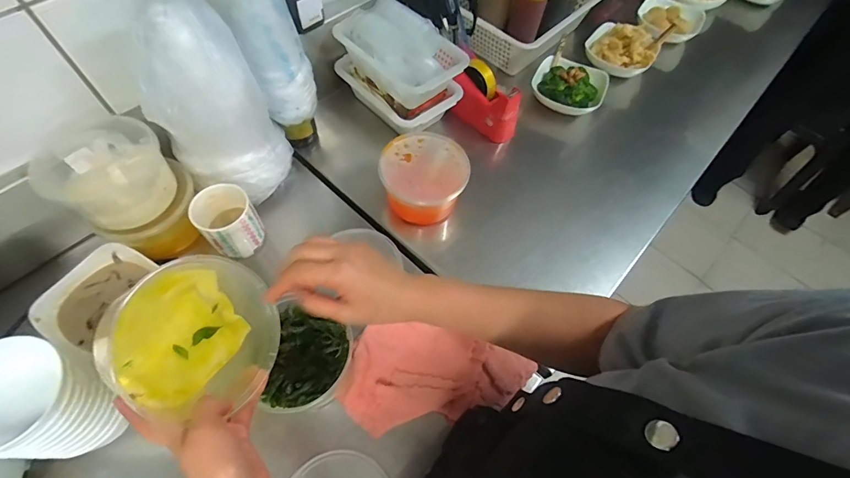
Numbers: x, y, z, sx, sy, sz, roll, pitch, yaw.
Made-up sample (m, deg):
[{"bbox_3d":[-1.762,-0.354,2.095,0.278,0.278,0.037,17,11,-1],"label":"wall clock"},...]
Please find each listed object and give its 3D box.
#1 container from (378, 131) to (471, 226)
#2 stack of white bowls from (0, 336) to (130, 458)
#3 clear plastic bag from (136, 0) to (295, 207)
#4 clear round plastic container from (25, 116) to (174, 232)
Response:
[{"bbox_3d":[-0.003,-0.097,0.682,0.140,0.090,0.152,2,61,-3],"label":"container"},{"bbox_3d":[-0.395,0.172,0.414,0.104,0.121,0.104,17,61,5],"label":"stack of white bowls"},{"bbox_3d":[-0.299,-0.186,0.569,0.126,0.285,0.146,8,61,0],"label":"clear plastic bag"},{"bbox_3d":[-0.439,-0.089,0.554,0.146,0.084,0.120,-23,65,-16],"label":"clear round plastic container"}]

